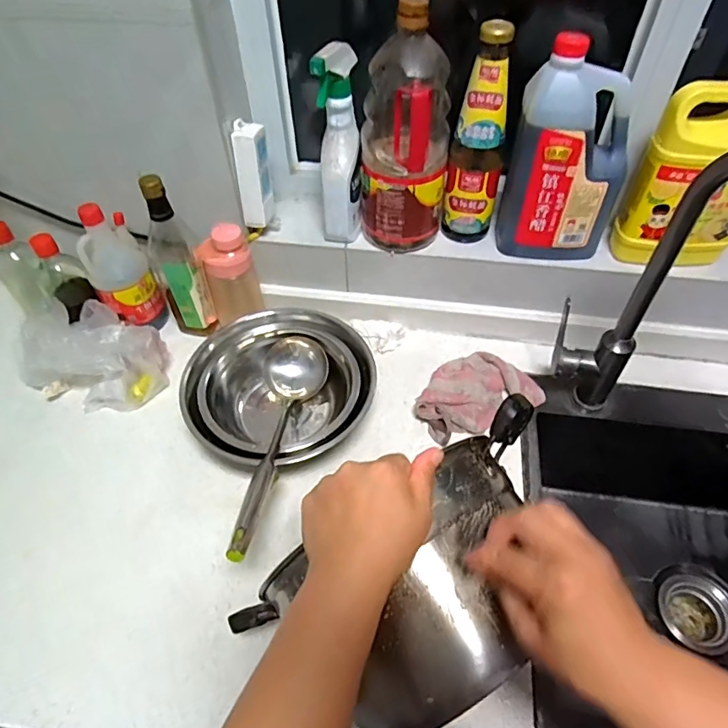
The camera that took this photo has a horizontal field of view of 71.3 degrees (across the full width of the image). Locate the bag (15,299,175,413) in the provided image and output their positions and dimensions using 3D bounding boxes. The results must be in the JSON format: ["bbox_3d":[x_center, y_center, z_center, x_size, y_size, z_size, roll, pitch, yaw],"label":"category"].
[{"bbox_3d":[-0.390,-0.018,0.722,0.187,0.126,0.119,14,53,13],"label":"bag"}]

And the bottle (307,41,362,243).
[{"bbox_3d":[-0.031,-0.288,0.677,0.054,0.232,0.094,2,52,3],"label":"bottle"}]

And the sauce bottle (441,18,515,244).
[{"bbox_3d":[0.149,-0.282,0.661,0.071,0.263,0.062,10,53,10],"label":"sauce bottle"}]

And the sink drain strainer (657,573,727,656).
[{"bbox_3d":[0.500,0.381,0.769,0.104,0.058,0.106,-1,52,1],"label":"sink drain strainer"}]

